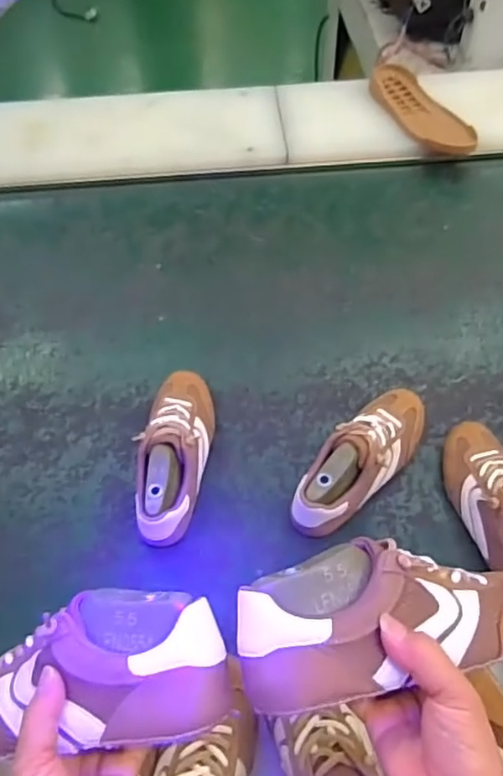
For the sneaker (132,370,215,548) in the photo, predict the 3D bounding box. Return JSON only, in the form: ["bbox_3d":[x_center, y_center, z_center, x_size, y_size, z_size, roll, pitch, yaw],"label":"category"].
[{"bbox_3d":[-0.093,0.072,0.719,0.075,0.086,0.230,4,57,4],"label":"sneaker"}]

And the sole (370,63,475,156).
[{"bbox_3d":[0.322,-0.522,1.090,0.117,0.028,0.264,-16,59,-9],"label":"sole"}]

